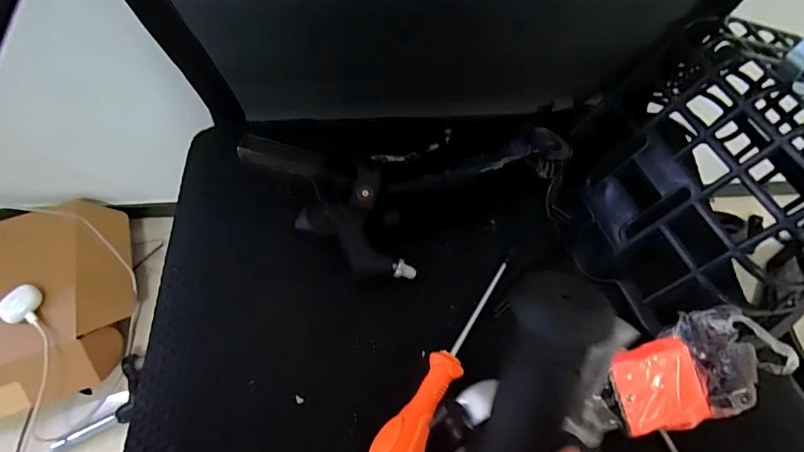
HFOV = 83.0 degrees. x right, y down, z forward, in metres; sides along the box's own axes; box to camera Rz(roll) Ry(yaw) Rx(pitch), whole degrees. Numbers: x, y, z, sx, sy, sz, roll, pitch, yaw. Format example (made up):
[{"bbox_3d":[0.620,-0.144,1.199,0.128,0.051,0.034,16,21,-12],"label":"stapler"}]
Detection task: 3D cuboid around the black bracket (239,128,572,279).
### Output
[{"bbox_3d":[0.011,-0.024,0.352,0.252,0.050,0.120,-8,66,-2],"label":"black bracket"}]

